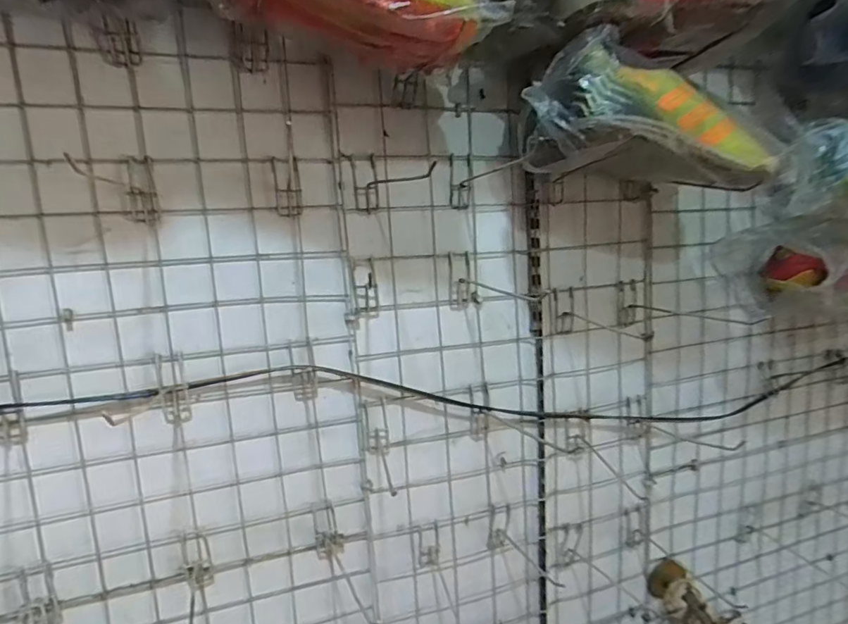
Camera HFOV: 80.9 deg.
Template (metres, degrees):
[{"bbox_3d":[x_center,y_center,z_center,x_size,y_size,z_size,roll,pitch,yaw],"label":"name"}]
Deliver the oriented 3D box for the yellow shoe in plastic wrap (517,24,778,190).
[{"bbox_3d":[0.252,-0.197,0.540,0.283,0.119,0.119,10,4,-17],"label":"yellow shoe in plastic wrap"}]

